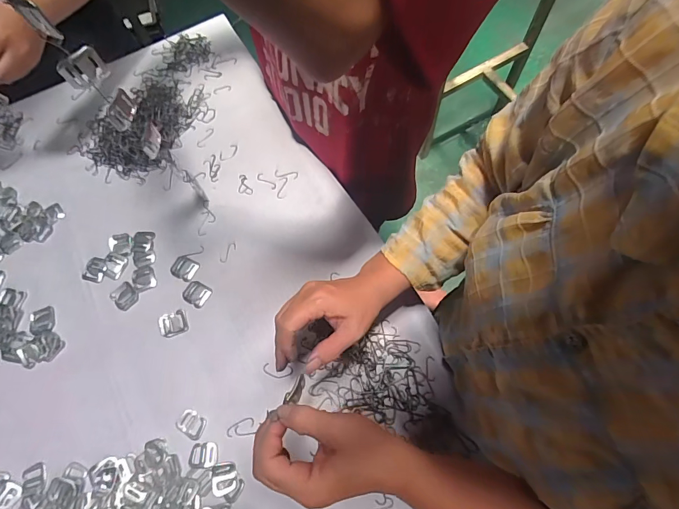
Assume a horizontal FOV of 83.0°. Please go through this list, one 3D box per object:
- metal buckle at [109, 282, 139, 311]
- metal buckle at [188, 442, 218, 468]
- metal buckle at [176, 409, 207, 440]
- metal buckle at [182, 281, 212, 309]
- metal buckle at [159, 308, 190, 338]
[{"bbox_3d":[-0.296,0.057,0.527,0.037,0.004,0.032,39,74,17],"label":"metal buckle"},{"bbox_3d":[-0.160,0.235,0.449,0.034,0.004,0.027,-3,67,2],"label":"metal buckle"},{"bbox_3d":[-0.178,0.205,0.463,0.035,0.004,0.026,28,71,14],"label":"metal buckle"},{"bbox_3d":[-0.197,0.054,0.527,0.035,0.004,0.031,26,71,13],"label":"metal buckle"},{"bbox_3d":[-0.222,0.092,0.510,0.037,0.004,0.034,-20,68,-5],"label":"metal buckle"}]

